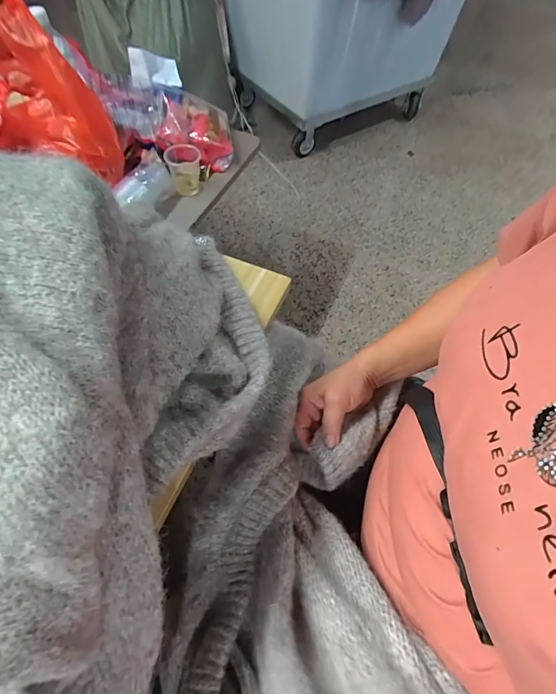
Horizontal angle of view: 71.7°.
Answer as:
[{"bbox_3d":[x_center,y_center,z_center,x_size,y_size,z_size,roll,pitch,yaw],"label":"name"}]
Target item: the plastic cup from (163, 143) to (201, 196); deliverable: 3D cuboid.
[{"bbox_3d":[-0.187,-0.357,0.772,0.064,0.070,0.068,1,58,-2],"label":"plastic cup"}]

